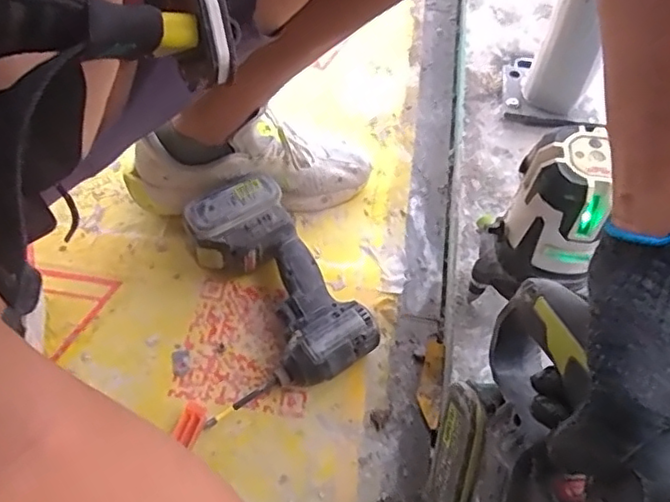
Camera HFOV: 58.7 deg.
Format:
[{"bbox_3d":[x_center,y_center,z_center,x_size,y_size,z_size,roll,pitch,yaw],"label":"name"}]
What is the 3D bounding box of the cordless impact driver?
[{"bbox_3d":[-0.076,0.037,0.650,0.159,0.081,0.249,-22,60,-18],"label":"cordless impact driver"}]

